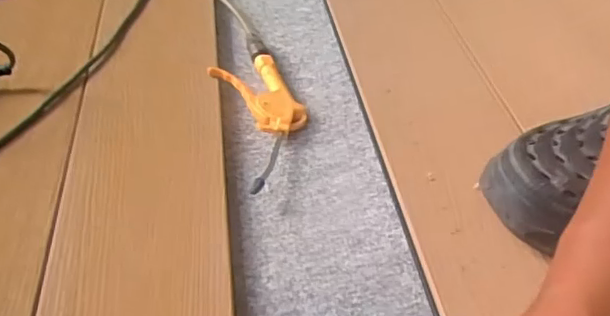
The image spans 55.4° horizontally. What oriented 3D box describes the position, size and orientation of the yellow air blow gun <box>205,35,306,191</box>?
[{"bbox_3d":[-0.047,-0.058,0.625,0.083,0.031,0.246,-13,45,-14],"label":"yellow air blow gun"}]

